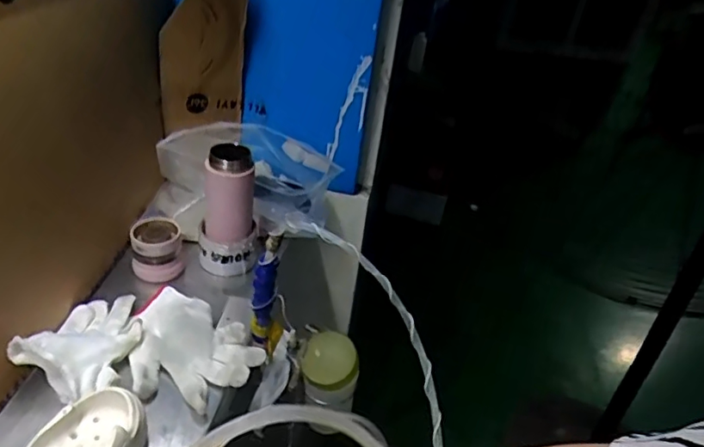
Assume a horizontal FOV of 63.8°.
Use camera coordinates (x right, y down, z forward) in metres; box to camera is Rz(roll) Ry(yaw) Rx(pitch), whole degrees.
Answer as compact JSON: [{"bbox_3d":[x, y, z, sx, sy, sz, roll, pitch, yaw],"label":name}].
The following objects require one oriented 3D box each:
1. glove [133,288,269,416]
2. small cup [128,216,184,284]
[{"bbox_3d":[-0.205,0.145,0.661,0.184,0.029,0.125,27,39,25],"label":"glove"},{"bbox_3d":[-0.270,0.037,0.785,0.067,0.065,0.067,-5,37,-18],"label":"small cup"}]

